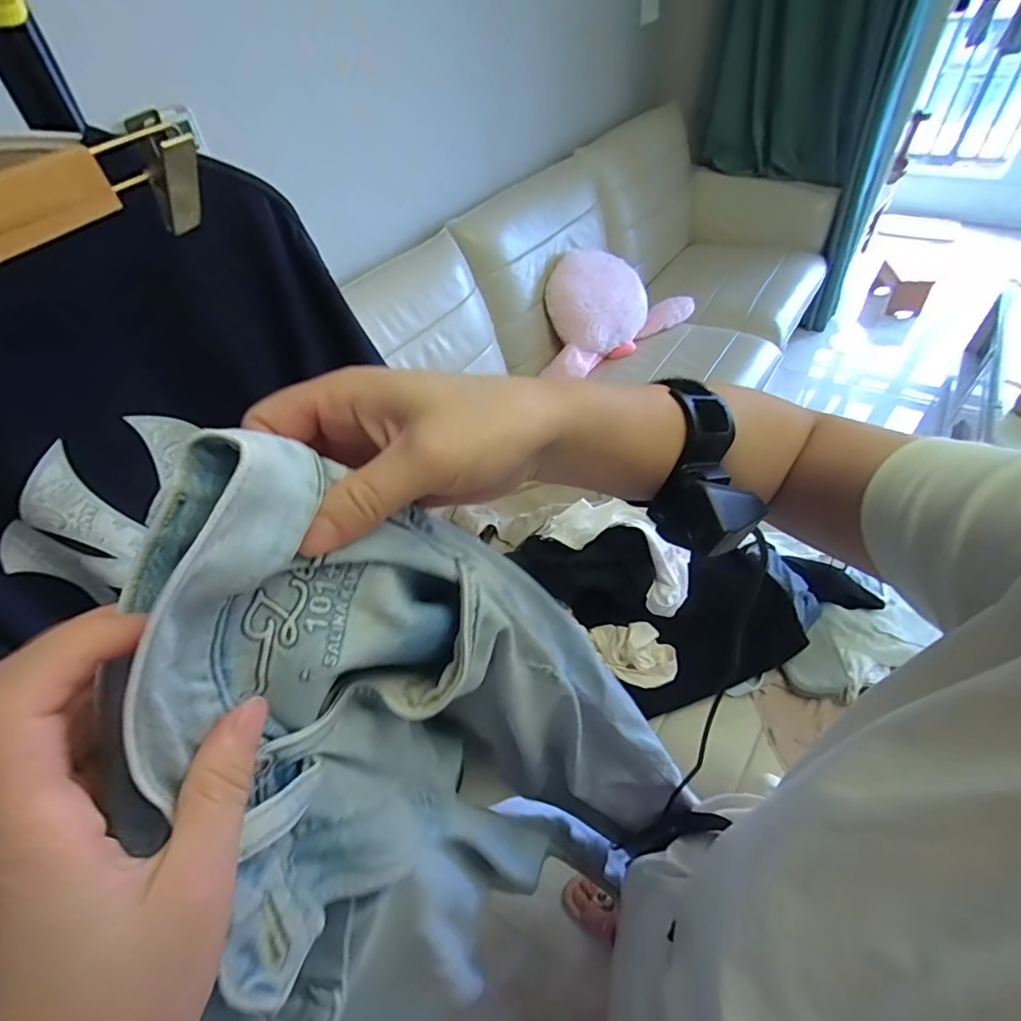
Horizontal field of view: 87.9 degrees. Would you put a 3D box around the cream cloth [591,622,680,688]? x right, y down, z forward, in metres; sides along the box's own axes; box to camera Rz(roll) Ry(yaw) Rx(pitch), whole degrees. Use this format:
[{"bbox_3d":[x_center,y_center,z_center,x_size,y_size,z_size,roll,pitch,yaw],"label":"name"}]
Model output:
[{"bbox_3d":[0.239,0.275,1.041,0.172,0.056,0.100,22,53,24],"label":"cream cloth"}]

